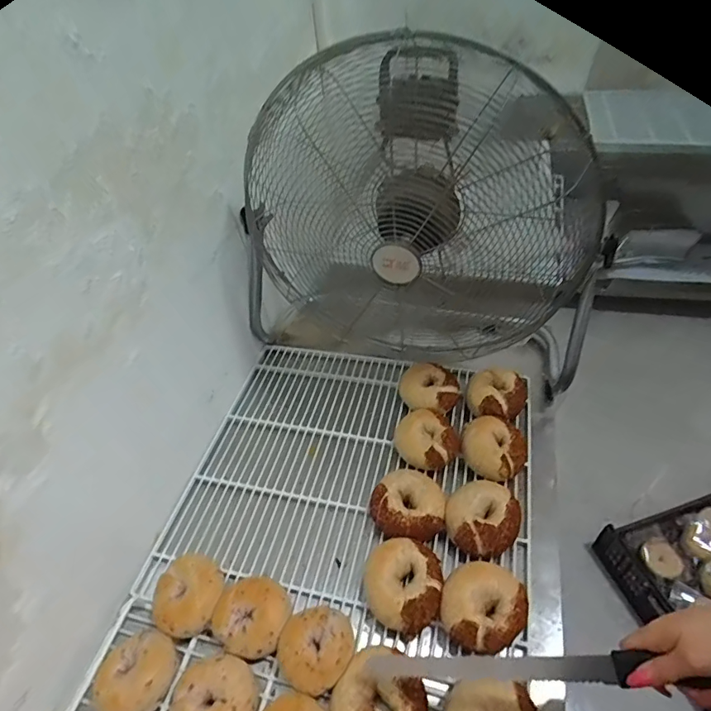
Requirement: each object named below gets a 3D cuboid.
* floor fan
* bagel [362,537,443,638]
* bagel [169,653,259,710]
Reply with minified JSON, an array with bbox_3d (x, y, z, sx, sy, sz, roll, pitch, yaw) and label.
[{"bbox_3d":[0.114,-0.240,0.852,0.610,0.569,0.368,10,48,16],"label":"floor fan"},{"bbox_3d":[0.066,0.321,0.646,0.104,0.057,0.109,-3,45,3],"label":"bagel"},{"bbox_3d":[-0.171,0.426,0.569,0.101,0.053,0.096,-3,45,3],"label":"bagel"}]

